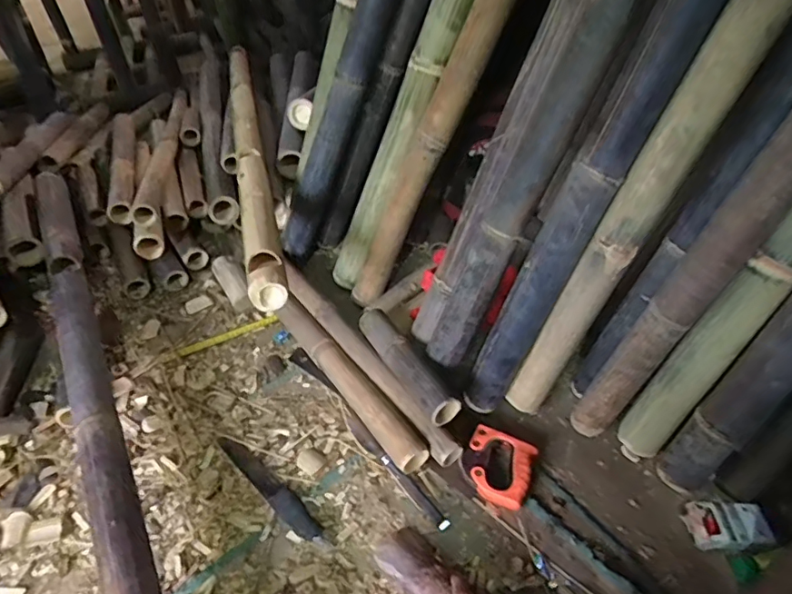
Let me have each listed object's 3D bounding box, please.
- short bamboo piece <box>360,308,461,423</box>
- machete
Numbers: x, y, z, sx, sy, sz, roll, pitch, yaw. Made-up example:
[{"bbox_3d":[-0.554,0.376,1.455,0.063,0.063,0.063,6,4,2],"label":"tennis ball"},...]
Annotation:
[{"bbox_3d":[0.013,0.107,0.924,0.054,0.049,0.275,-22,45,-19],"label":"short bamboo piece"},{"bbox_3d":[-0.201,0.308,0.853,0.274,0.018,0.036,32,53,33],"label":"machete"}]

